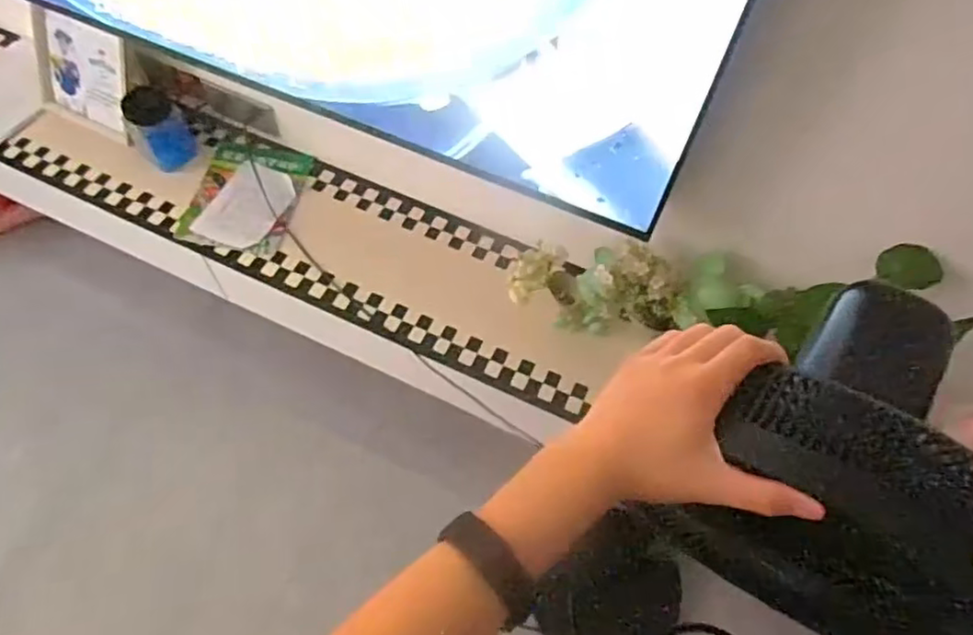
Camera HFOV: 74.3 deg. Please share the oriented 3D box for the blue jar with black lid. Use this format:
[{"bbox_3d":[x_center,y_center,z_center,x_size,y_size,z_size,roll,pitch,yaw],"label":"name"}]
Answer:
[{"bbox_3d":[-0.683,-0.391,1.350,0.109,0.133,0.117,2,60,-3],"label":"blue jar with black lid"}]

